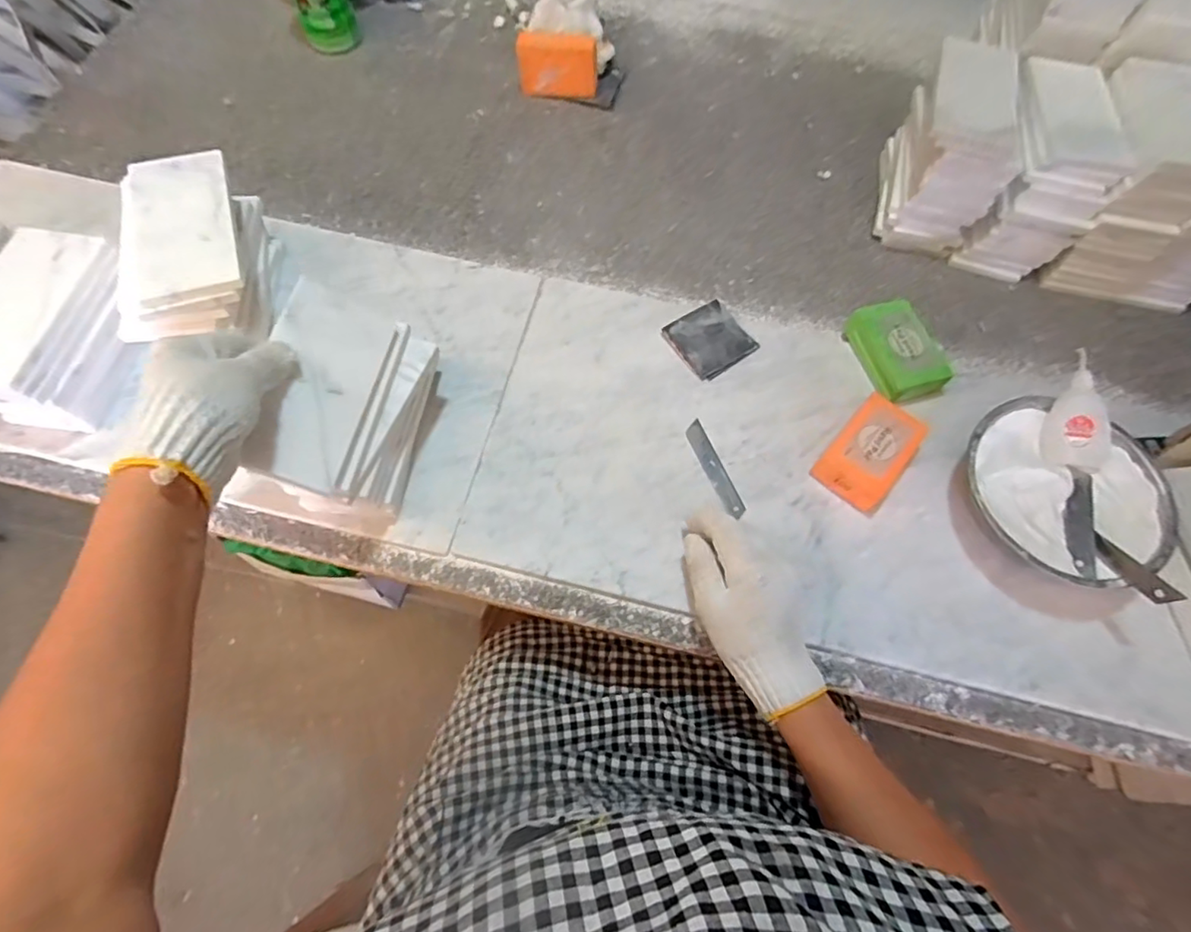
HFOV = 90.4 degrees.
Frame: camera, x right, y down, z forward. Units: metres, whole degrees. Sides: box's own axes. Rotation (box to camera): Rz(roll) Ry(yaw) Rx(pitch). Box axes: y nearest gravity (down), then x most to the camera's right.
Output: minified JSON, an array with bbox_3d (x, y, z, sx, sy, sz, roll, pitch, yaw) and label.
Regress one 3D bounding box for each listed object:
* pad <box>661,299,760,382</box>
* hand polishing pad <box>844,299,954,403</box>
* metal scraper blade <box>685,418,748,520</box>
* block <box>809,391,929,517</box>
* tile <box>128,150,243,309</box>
[{"bbox_3d":[0.112,-0.124,0.577,0.073,0.006,0.070,-32,75,-17],"label":"pad"},{"bbox_3d":[0.291,-0.111,0.566,0.065,0.029,0.096,-14,67,-8],"label":"hand polishing pad"},{"bbox_3d":[0.107,0.002,0.531,0.021,0.004,0.098,-15,65,-20],"label":"metal scraper blade"},{"bbox_3d":[0.246,-0.014,0.525,0.061,0.031,0.101,39,71,15],"label":"block"},{"bbox_3d":[-0.335,-0.198,0.484,0.073,0.015,0.148,-19,68,-10],"label":"tile"}]

